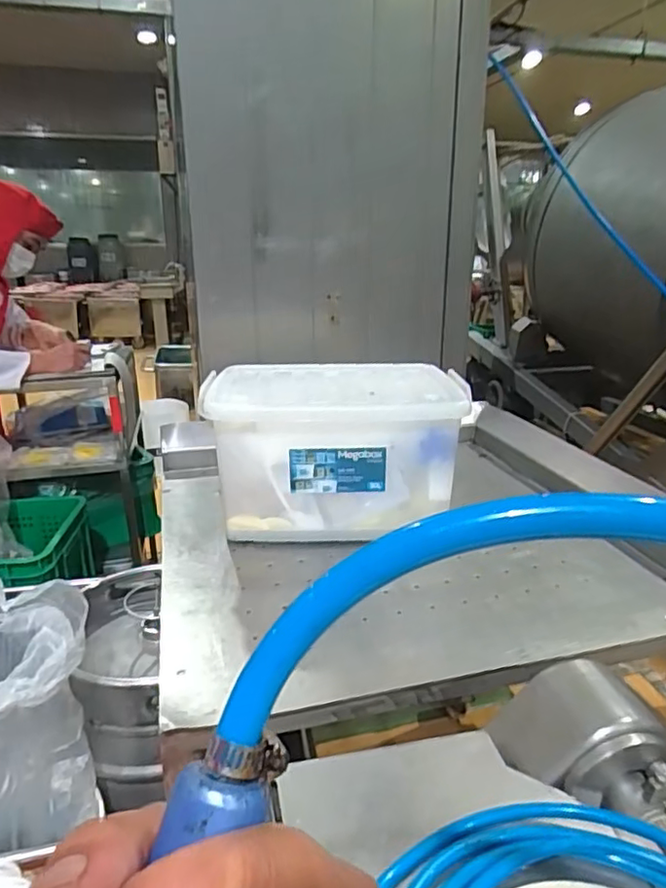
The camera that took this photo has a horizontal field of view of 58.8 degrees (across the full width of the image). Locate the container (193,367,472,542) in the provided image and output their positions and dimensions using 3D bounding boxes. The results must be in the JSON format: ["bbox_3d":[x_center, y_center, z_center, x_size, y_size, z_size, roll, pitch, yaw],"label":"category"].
[{"bbox_3d":[0.001,0.004,1.105,0.435,0.244,0.307,0,19,-2],"label":"container"}]

